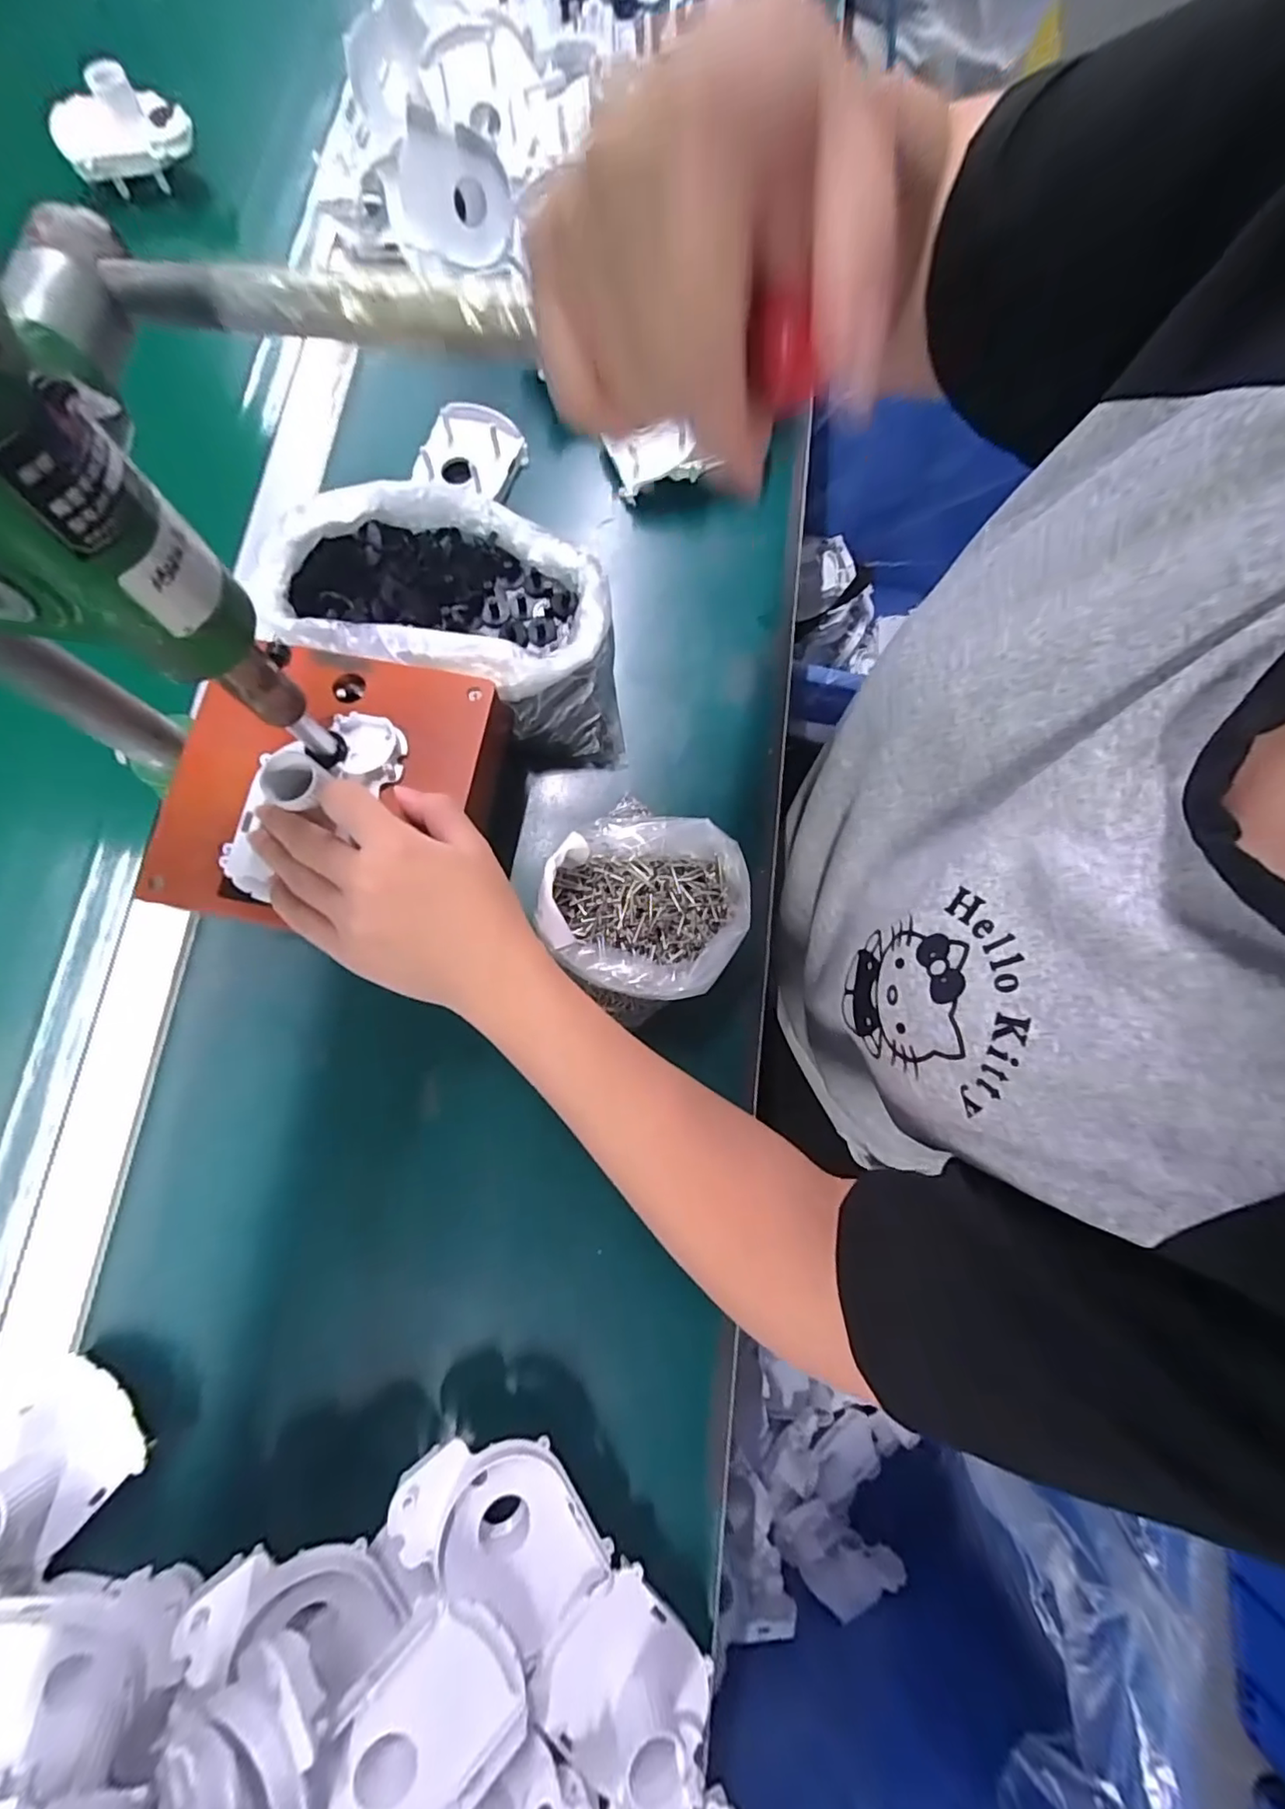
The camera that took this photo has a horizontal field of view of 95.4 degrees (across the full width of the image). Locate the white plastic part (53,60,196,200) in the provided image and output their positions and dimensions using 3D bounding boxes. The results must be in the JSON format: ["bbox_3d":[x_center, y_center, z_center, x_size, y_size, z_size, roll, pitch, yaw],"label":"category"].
[{"bbox_3d":[-0.406,-0.603,0.458,0.105,0.051,0.042,-9,78,-3],"label":"white plastic part"}]

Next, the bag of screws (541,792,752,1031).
[{"bbox_3d":[0.003,0.000,0.337,0.105,0.067,0.109,33,79,5],"label":"bag of screws"}]

